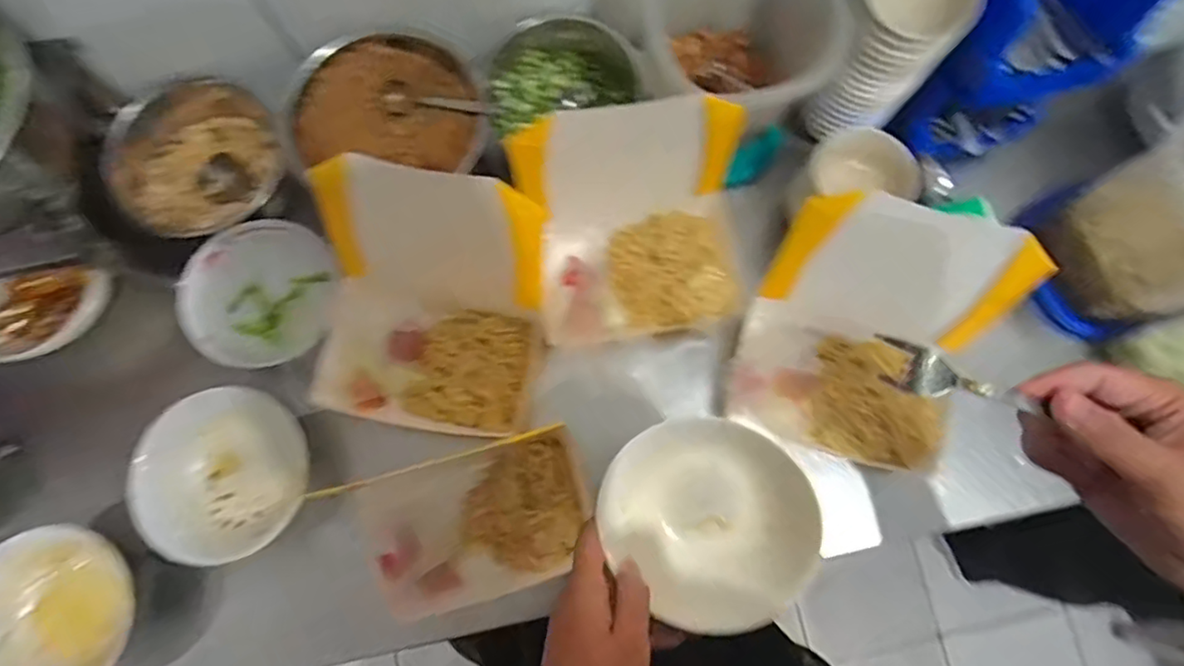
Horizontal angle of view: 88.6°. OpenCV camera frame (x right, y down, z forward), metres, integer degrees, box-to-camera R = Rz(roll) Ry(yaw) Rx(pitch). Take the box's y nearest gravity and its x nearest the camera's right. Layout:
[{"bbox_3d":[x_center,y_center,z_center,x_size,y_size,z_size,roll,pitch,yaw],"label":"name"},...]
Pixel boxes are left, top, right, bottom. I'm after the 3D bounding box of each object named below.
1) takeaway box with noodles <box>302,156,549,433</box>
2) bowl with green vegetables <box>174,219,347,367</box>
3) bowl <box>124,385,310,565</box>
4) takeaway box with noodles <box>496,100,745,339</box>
[{"bbox_3d":[-0.155,-0.023,0.553,0.199,0.153,0.200,12,78,1],"label":"takeaway box with noodles"},{"bbox_3d":[-0.337,-0.041,0.624,0.144,0.044,0.146,0,78,-1],"label":"bowl with green vegetables"},{"bbox_3d":[-0.350,0.135,0.589,0.150,0.067,0.154,0,78,-1],"label":"bowl"},{"bbox_3d":[0.046,-0.106,0.580,0.211,0.182,0.181,-12,78,-4],"label":"takeaway box with noodles"}]

